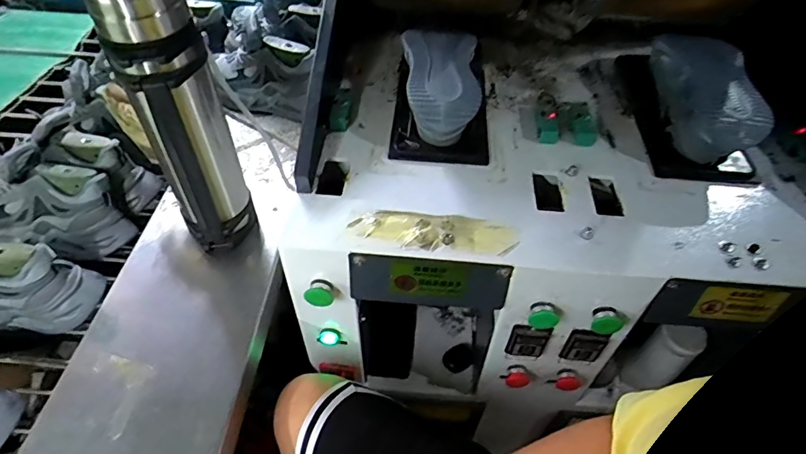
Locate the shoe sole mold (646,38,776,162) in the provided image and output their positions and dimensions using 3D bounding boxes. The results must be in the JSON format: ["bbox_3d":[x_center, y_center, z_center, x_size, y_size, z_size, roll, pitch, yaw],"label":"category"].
[{"bbox_3d":[0.466,-0.206,0.746,0.118,0.079,0.256,2,49,2],"label":"shoe sole mold"}]

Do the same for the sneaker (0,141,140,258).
[{"bbox_3d":[-0.590,-0.037,0.787,0.278,0.146,0.119,6,47,2],"label":"sneaker"}]

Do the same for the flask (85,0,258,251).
[{"bbox_3d":[-0.295,-0.133,0.674,0.118,0.404,0.108,-20,53,-20],"label":"flask"}]

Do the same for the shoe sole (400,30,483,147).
[{"bbox_3d":[0.057,-0.228,0.768,0.120,0.081,0.263,4,47,0],"label":"shoe sole"}]

